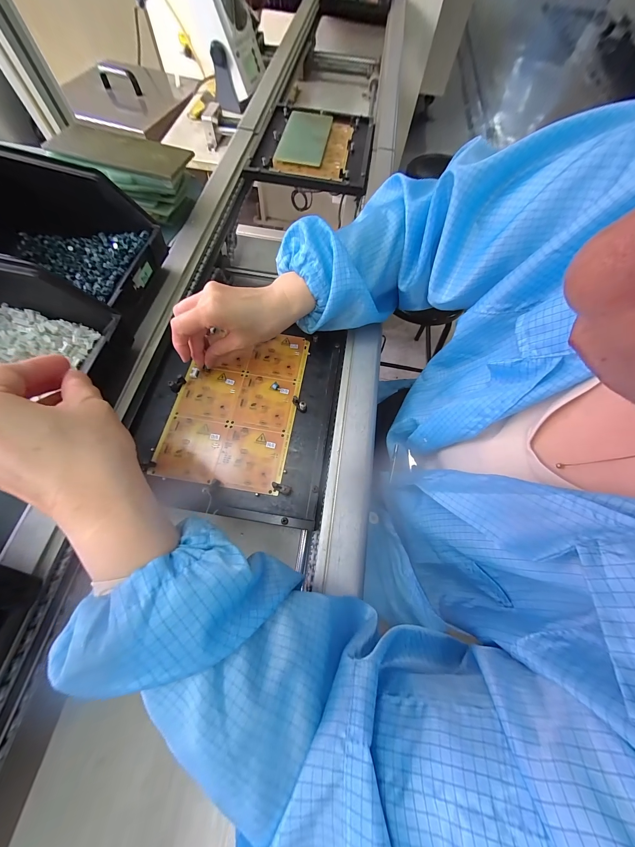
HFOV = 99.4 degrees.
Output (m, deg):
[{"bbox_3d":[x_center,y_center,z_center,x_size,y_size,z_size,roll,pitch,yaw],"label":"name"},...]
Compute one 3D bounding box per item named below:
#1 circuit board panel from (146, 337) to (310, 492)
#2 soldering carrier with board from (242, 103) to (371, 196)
[{"bbox_3d":[-0.097,-0.028,0.328,0.138,0.005,0.203,8,66,1],"label":"circuit board panel"},{"bbox_3d":[-0.008,-0.576,0.550,0.235,0.032,0.257,9,67,0],"label":"soldering carrier with board"}]

